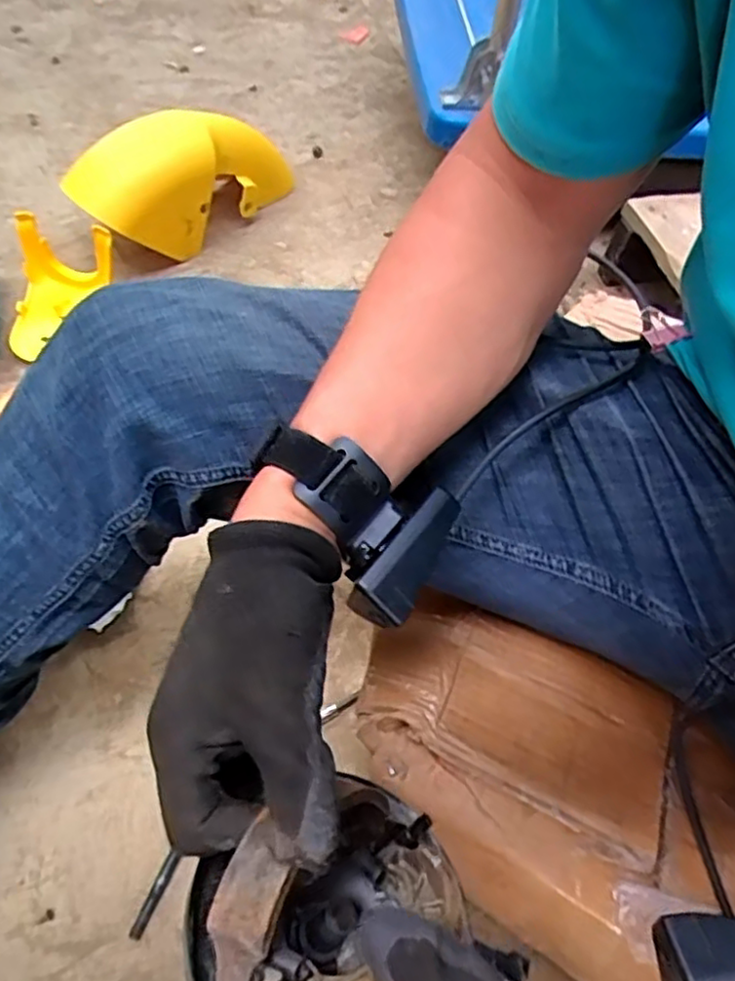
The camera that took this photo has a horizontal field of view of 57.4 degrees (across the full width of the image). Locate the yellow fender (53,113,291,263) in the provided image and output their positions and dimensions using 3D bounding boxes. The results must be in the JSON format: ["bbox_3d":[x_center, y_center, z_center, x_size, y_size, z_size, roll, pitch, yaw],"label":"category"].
[{"bbox_3d":[-0.246,-0.420,0.910,0.116,0.146,0.298,37,62,17],"label":"yellow fender"}]

